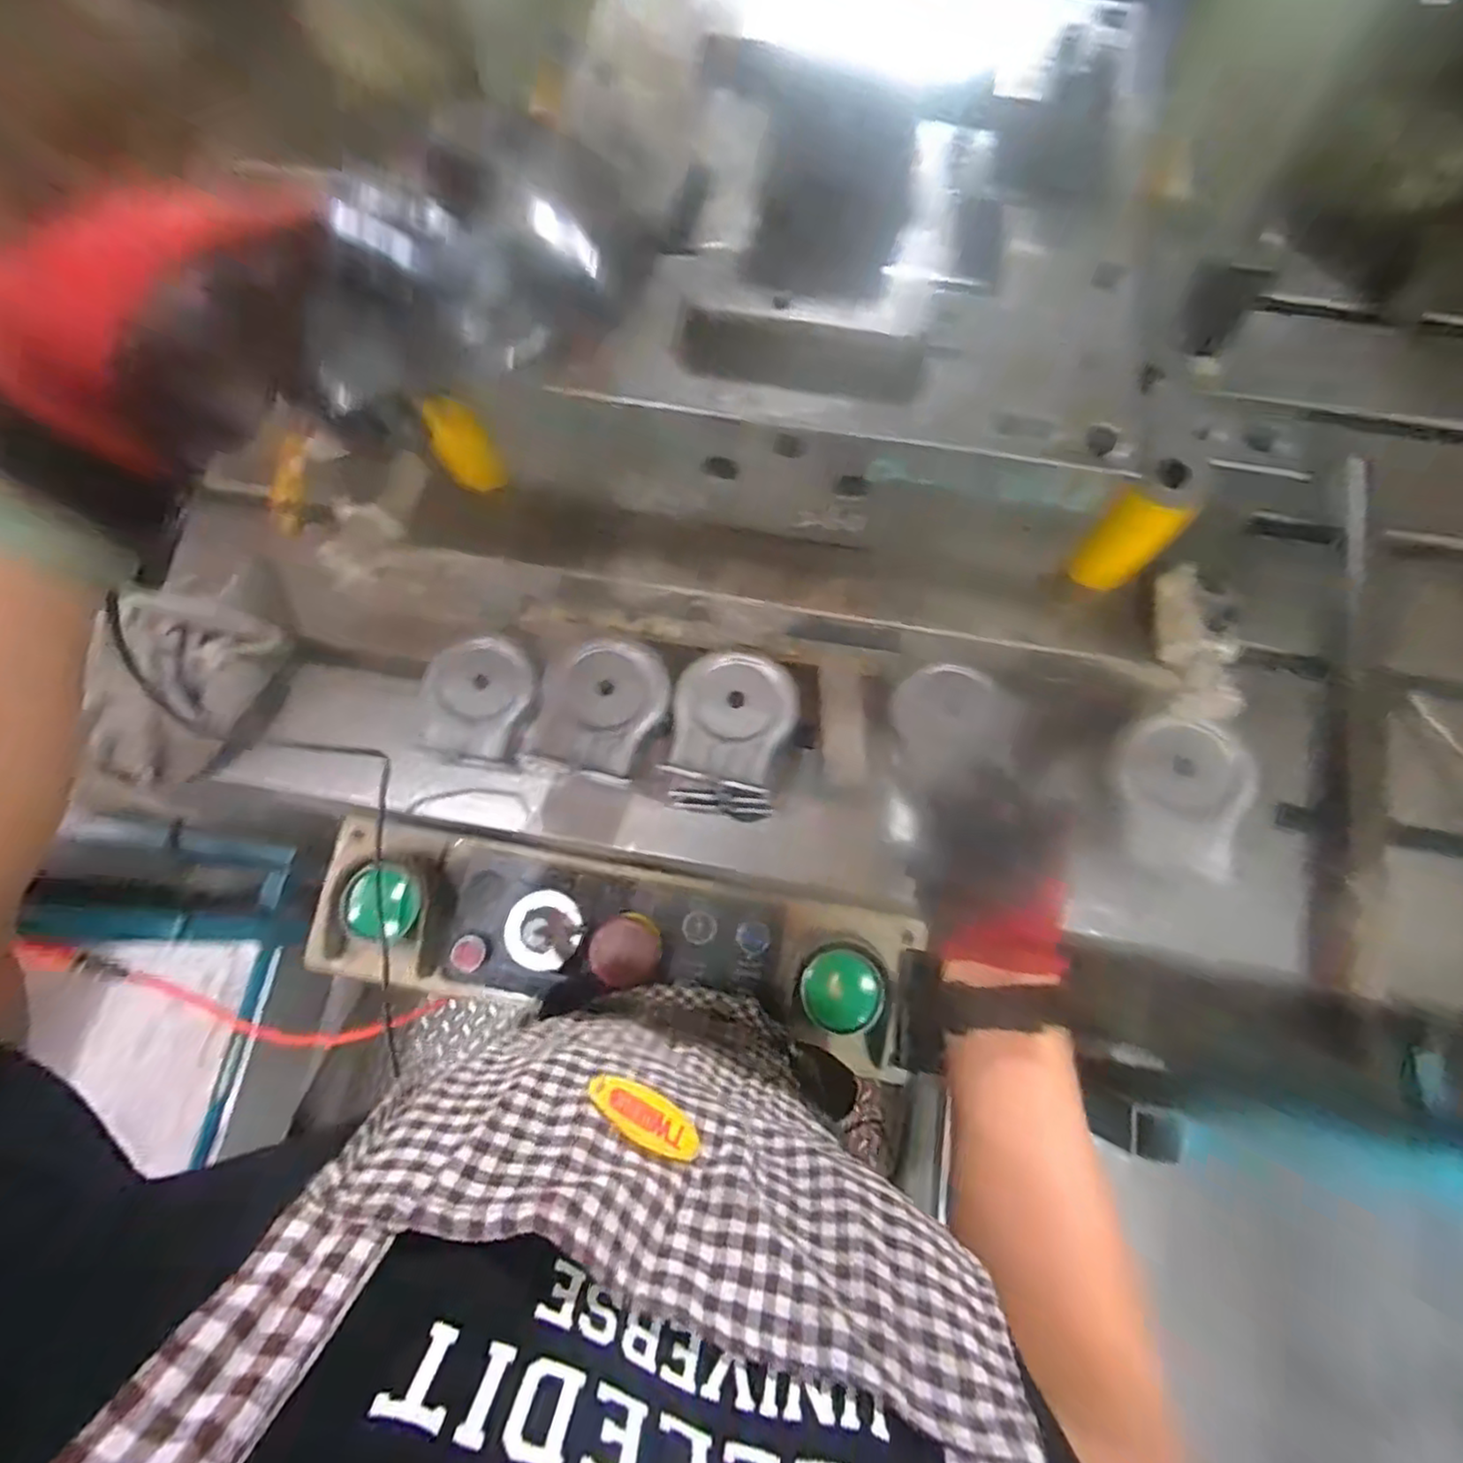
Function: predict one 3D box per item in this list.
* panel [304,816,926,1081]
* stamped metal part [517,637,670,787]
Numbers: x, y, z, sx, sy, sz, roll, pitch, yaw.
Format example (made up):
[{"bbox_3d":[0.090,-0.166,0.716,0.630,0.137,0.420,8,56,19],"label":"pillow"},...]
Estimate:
[{"bbox_3d":[-0.108,0.188,0.610,0.530,0.069,0.137,10,73,3],"label":"panel"},{"bbox_3d":[-0.107,-0.018,0.537,0.098,0.031,0.106,13,73,4],"label":"stamped metal part"}]

